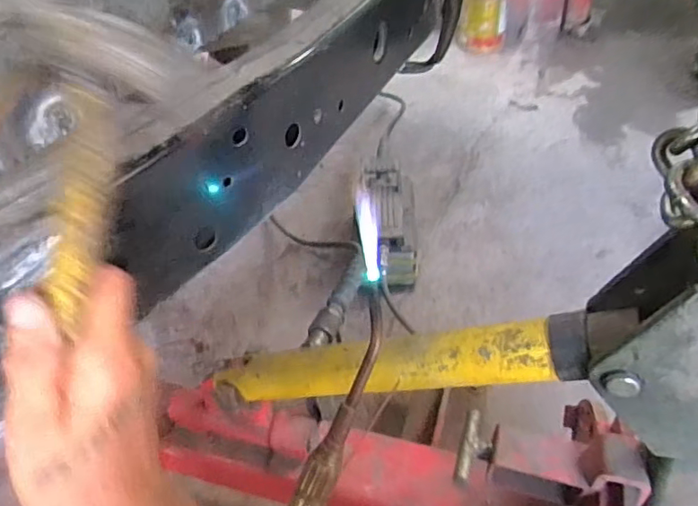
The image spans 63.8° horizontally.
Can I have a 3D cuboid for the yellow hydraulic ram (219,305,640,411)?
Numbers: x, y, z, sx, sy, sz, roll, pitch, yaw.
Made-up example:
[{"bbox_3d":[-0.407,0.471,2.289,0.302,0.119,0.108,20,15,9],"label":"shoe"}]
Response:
[{"bbox_3d":[0.040,0.110,0.566,0.464,0.049,0.062,-14,38,31],"label":"yellow hydraulic ram"}]

